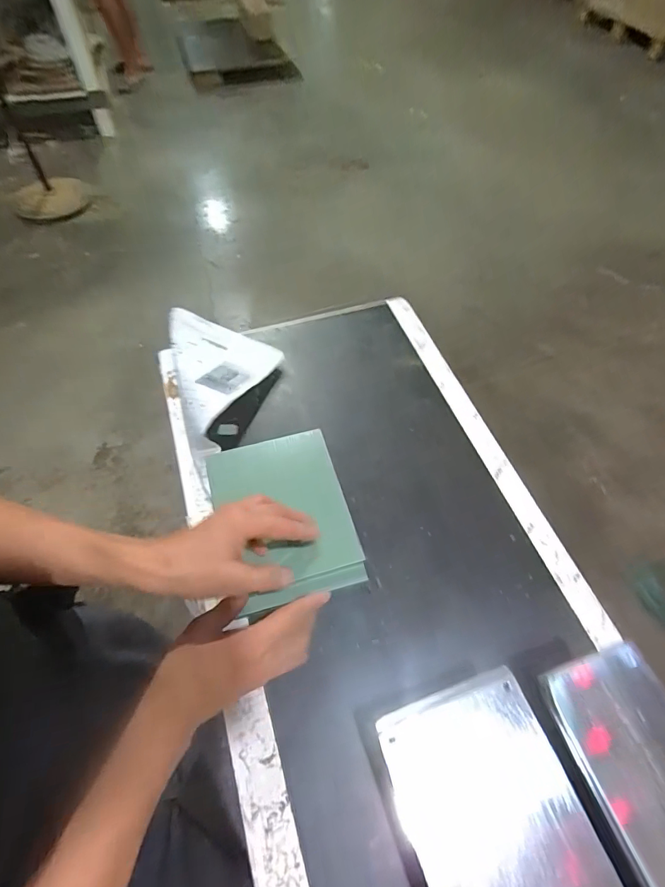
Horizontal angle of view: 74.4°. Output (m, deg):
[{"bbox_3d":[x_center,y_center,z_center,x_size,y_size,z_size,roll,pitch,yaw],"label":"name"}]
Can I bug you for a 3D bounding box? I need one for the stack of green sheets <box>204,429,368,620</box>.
[{"bbox_3d":[-0.058,0.080,0.505,0.145,0.019,0.194,-14,59,-10],"label":"stack of green sheets"}]

